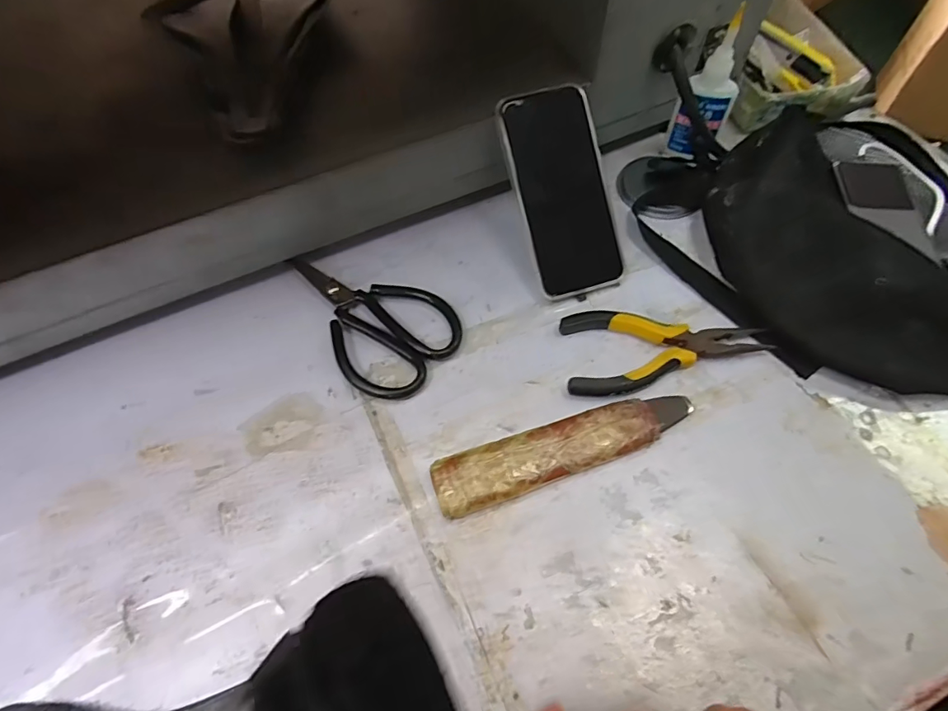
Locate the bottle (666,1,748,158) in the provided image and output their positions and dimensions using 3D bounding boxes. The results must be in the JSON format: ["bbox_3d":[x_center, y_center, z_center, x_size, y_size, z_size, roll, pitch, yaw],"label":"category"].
[{"bbox_3d":[0.207,-0.230,0.435,0.044,0.114,0.030,19,62,12],"label":"bottle"}]

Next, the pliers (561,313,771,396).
[{"bbox_3d":[0.145,-0.003,0.381,0.148,0.017,0.069,-2,60,1],"label":"pliers"}]

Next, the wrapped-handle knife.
[{"bbox_3d":[0.065,0.066,0.348,0.187,0.018,0.038,-16,61,-8],"label":"wrapped-handle knife"}]

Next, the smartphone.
[{"bbox_3d":[0.072,-0.132,0.405,0.075,0.010,0.161,-17,97,-8],"label":"smartphone"}]

